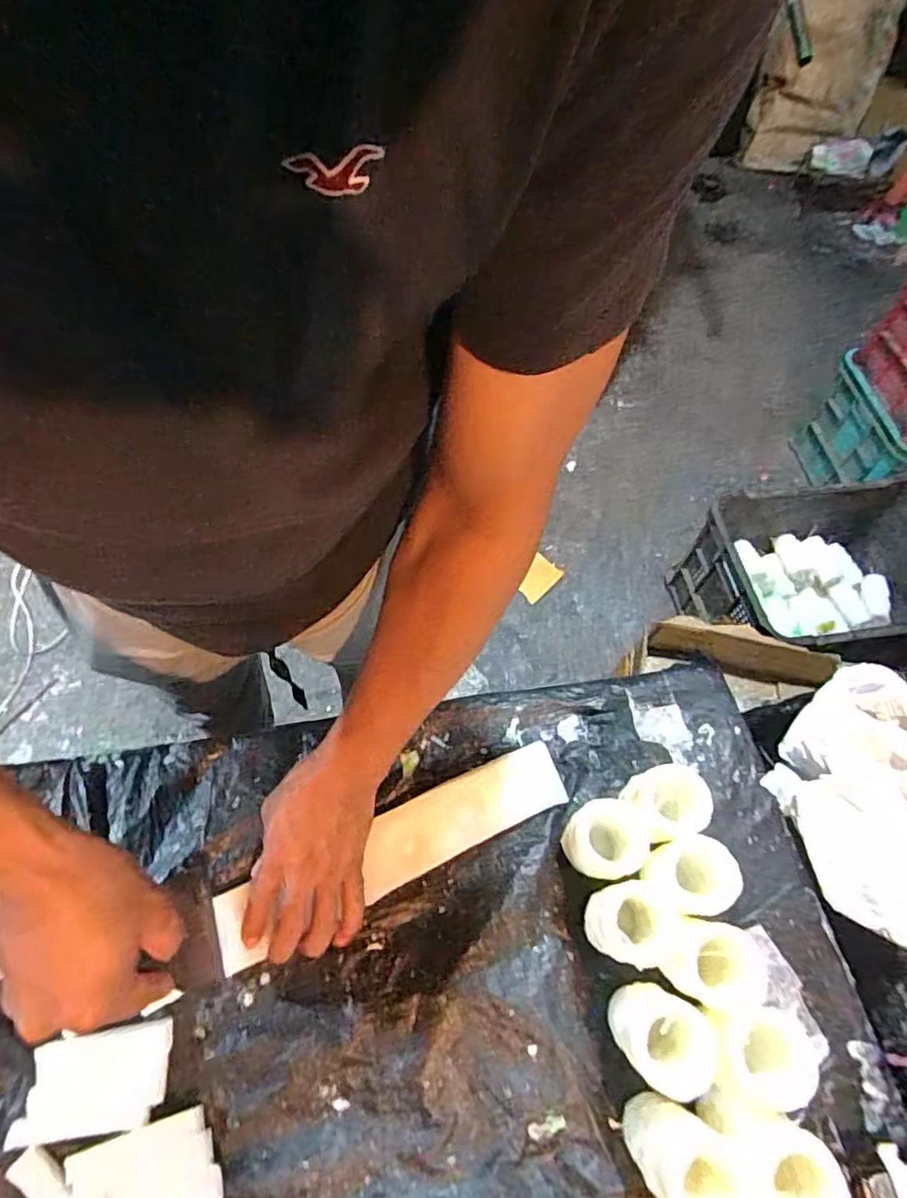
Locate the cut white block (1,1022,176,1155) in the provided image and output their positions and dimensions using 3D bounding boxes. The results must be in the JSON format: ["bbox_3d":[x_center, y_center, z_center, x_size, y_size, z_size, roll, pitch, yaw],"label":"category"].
[{"bbox_3d":[-0.269,0.360,0.446,0.102,0.013,0.062,-6,64,-4],"label":"cut white block"}]

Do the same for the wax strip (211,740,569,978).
[{"bbox_3d":[-0.055,0.219,0.524,0.320,0.021,0.061,-25,66,-8],"label":"wax strip"}]

